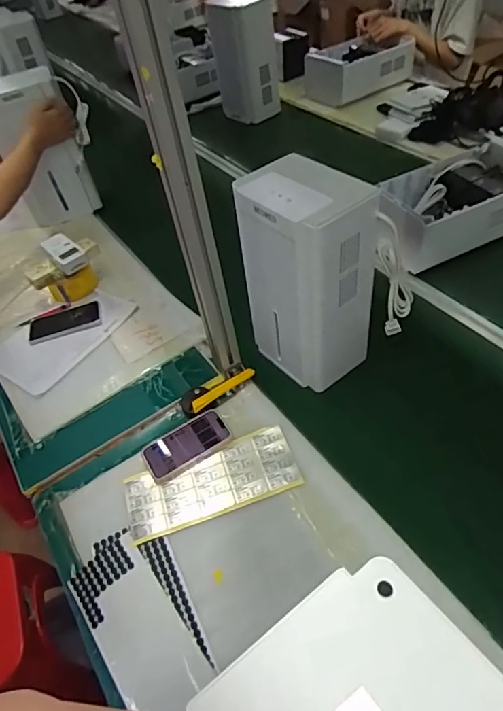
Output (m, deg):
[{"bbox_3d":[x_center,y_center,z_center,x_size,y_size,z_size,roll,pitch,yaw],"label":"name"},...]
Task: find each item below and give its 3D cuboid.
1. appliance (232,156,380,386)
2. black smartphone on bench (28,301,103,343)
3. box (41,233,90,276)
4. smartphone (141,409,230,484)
[{"bbox_3d":[0.088,-0.131,0.830,0.146,0.336,0.197,-33,52,-21],"label":"appliance"},{"bbox_3d":[-0.420,-0.074,1.099,0.164,0.016,0.085,-14,48,-5],"label":"black smartphone on bench"},{"bbox_3d":[-0.429,-0.233,1.115,0.066,0.042,0.120,-37,54,-24],"label":"box"},{"bbox_3d":[-0.112,0.151,0.836,0.146,0.016,0.077,-28,51,-18],"label":"smartphone"}]

